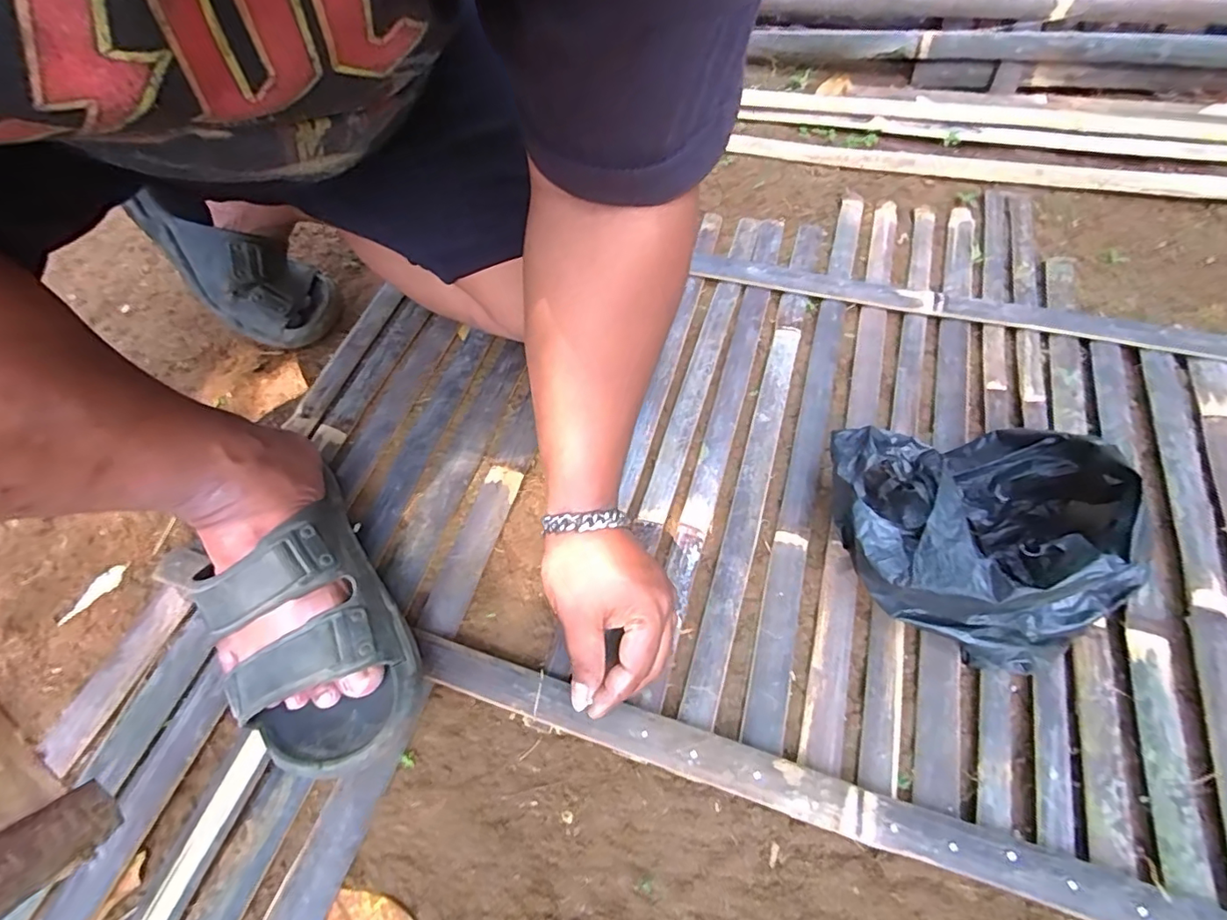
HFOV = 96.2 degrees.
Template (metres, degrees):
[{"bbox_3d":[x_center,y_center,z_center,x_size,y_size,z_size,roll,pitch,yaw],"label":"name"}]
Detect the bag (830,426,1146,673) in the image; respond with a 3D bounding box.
[{"bbox_3d":[0.255,0.048,0.383,0.175,0.121,0.163,-2,59,3],"label":"bag"}]

